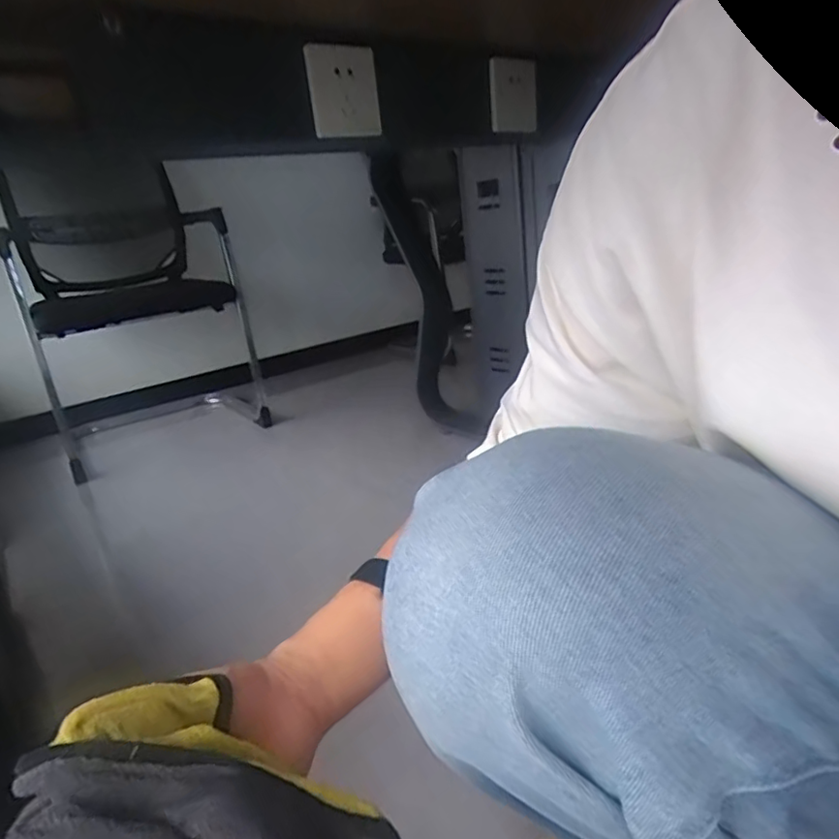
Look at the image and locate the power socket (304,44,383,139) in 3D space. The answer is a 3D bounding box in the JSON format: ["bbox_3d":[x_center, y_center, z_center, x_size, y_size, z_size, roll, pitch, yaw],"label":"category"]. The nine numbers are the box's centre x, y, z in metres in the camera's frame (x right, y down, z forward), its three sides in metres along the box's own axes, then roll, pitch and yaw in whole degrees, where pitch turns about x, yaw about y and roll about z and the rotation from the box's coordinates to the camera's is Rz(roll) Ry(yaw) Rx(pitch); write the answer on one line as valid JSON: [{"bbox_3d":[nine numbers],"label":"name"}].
[{"bbox_3d":[-0.085,-0.373,0.657,0.090,0.094,0.014,-20,22,-35],"label":"power socket"}]

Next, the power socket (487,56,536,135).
[{"bbox_3d":[0.134,-0.457,0.818,0.091,0.091,0.008,-23,29,-31],"label":"power socket"}]

